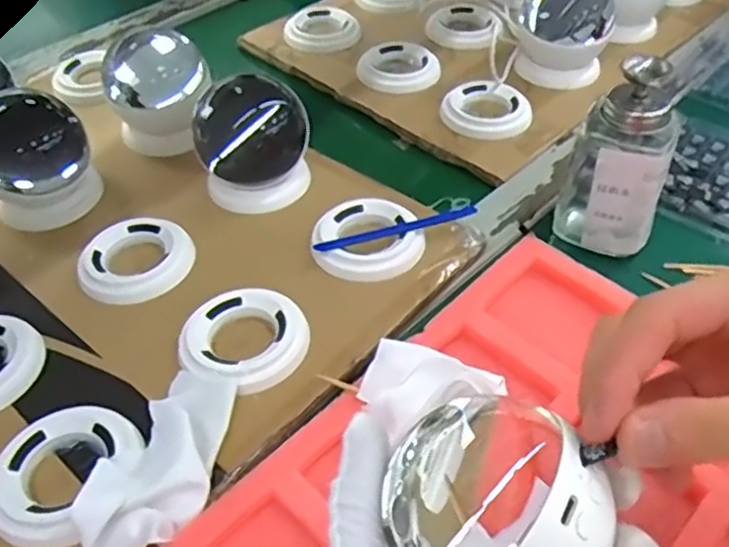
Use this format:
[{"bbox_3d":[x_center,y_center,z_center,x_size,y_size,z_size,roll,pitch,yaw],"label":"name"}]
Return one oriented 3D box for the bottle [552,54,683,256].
[{"bbox_3d":[0.157,-0.071,0.420,0.057,0.117,0.046,15,49,15],"label":"bottle"}]

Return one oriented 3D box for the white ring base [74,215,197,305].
[{"bbox_3d":[-0.147,-0.009,0.437,0.071,0.011,0.067,-1,47,1],"label":"white ring base"}]

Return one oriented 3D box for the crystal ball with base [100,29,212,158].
[{"bbox_3d":[-0.154,-0.137,0.511,0.075,0.087,0.070,-1,47,1],"label":"crystal ball with base"}]

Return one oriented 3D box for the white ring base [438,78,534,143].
[{"bbox_3d":[0.099,-0.132,0.550,0.069,0.013,0.065,-1,47,1],"label":"white ring base"}]

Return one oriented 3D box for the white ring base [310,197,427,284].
[{"bbox_3d":[0.002,-0.023,0.436,0.068,0.013,0.063,-1,47,1],"label":"white ring base"}]

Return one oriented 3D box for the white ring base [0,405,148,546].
[{"bbox_3d":[-0.148,0.093,0.329,0.062,0.014,0.071,14,49,14],"label":"white ring base"}]

